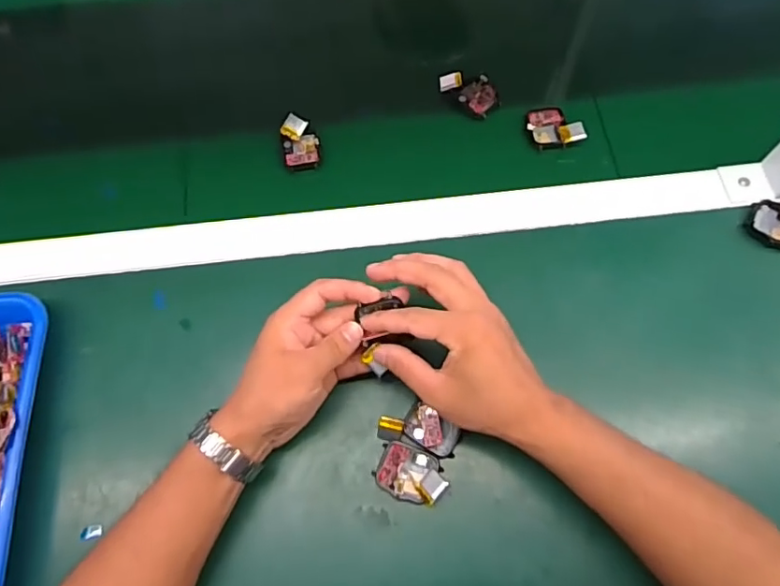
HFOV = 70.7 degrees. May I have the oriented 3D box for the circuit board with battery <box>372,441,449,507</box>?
[{"bbox_3d":[0.016,0.137,0.416,0.053,0.015,0.037,22,71,11],"label":"circuit board with battery"}]

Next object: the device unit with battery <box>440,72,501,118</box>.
[{"bbox_3d":[0.081,-0.206,0.554,0.063,0.011,0.037,40,75,16],"label":"device unit with battery"}]

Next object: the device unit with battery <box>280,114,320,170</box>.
[{"bbox_3d":[-0.088,-0.148,0.536,0.034,0.017,0.052,-7,68,0],"label":"device unit with battery"}]

